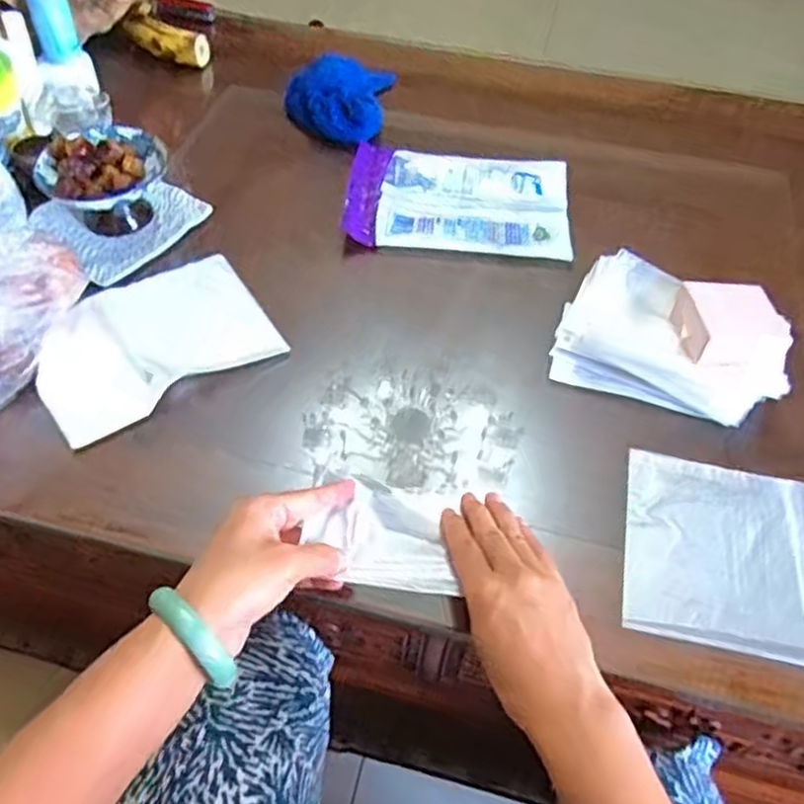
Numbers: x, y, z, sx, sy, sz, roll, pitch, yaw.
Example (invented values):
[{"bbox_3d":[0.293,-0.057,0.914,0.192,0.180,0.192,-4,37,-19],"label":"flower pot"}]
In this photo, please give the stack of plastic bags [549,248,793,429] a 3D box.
[{"bbox_3d":[0.231,-0.057,0.606,0.183,0.050,0.118,18,53,11],"label":"stack of plastic bags"}]

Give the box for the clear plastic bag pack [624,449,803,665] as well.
[{"bbox_3d":[0.261,0.110,0.505,0.194,0.010,0.148,12,52,6],"label":"clear plastic bag pack"}]

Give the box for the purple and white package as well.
[{"bbox_3d":[0.060,-0.213,0.741,0.224,0.018,0.158,7,52,2],"label":"purple and white package"}]

